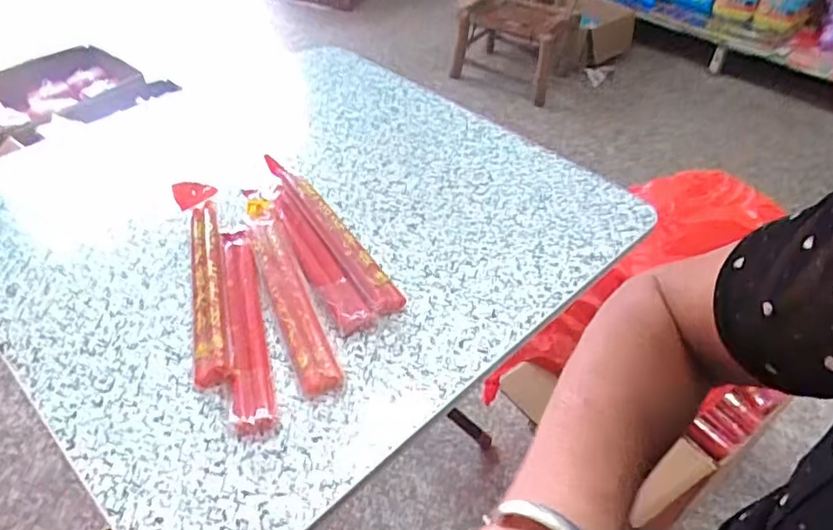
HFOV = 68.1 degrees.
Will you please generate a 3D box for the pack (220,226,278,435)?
[{"bbox_3d":[-0.168,0.054,0.617,0.038,0.019,0.249,-8,47,-11],"label":"pack"}]

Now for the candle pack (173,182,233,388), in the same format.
[{"bbox_3d":[-0.225,0.011,0.648,0.043,0.034,0.269,-11,48,-14],"label":"candle pack"}]

